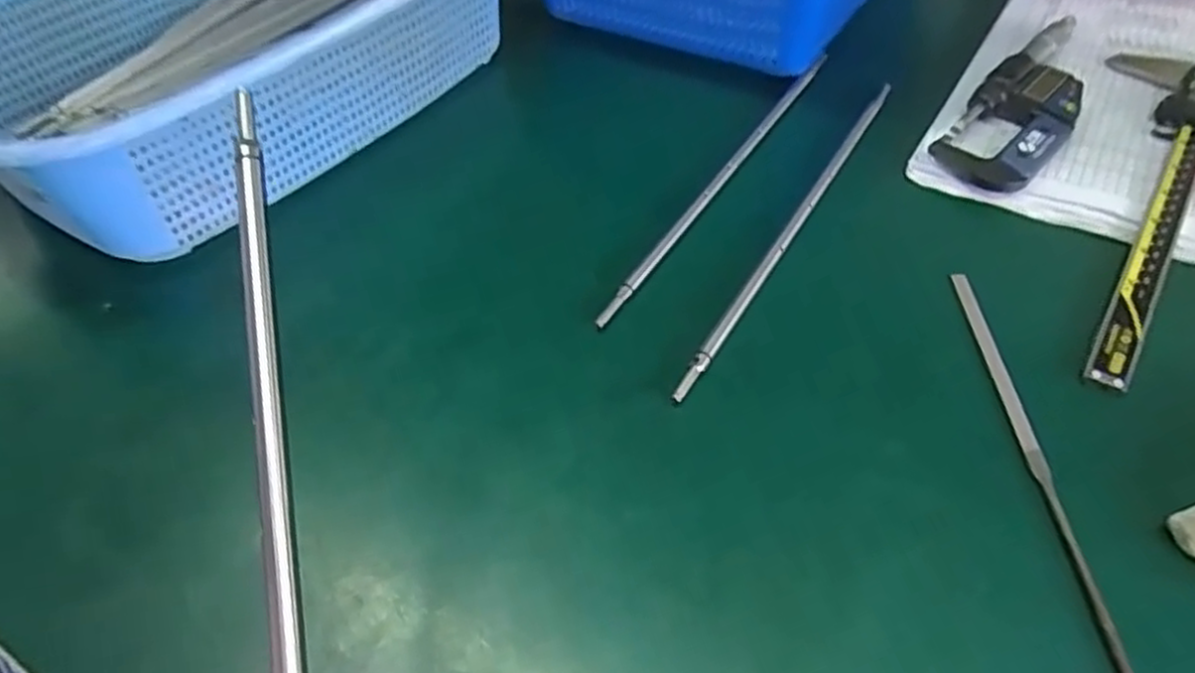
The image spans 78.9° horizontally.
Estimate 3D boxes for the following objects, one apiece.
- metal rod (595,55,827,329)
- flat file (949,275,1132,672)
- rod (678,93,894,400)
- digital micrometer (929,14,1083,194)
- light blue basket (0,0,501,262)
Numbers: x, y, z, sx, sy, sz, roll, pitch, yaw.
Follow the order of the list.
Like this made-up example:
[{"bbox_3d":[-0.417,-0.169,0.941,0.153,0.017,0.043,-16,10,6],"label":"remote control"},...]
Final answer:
[{"bbox_3d":[0.075,-0.094,0.410,0.006,0.010,0.268,24,56,24],"label":"metal rod"},{"bbox_3d":[0.168,0.046,0.280,0.009,0.007,0.192,-3,49,4],"label":"flat file"},{"bbox_3d":[0.106,-0.062,0.377,0.007,0.008,0.264,23,56,24],"label":"rod"},{"bbox_3d":[0.253,-0.138,0.421,0.053,0.019,0.159,32,60,29],"label":"digital micrometer"},{"bbox_3d":[-0.221,-0.187,0.446,0.234,0.104,0.341,33,58,27],"label":"light blue basket"}]

